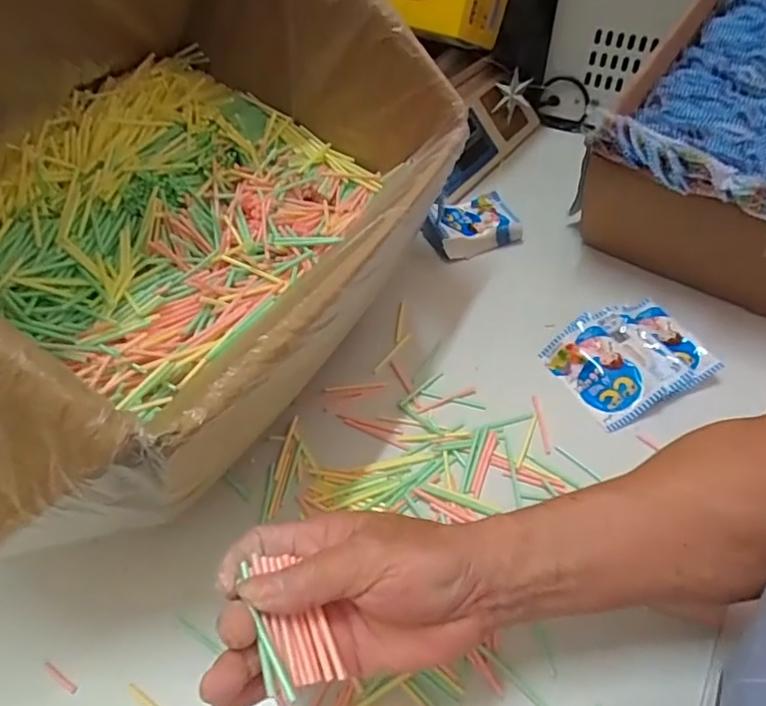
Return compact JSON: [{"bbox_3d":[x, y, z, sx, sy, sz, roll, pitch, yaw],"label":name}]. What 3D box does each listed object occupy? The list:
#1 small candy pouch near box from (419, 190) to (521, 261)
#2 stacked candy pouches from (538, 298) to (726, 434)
[{"bbox_3d":[0.103,-0.151,0.662,0.109,0.036,0.077,-18,50,-15],"label":"small candy pouch near box"},{"bbox_3d":[0.234,0.003,0.524,0.134,0.029,0.105,-22,51,-19],"label":"stacked candy pouches"}]

